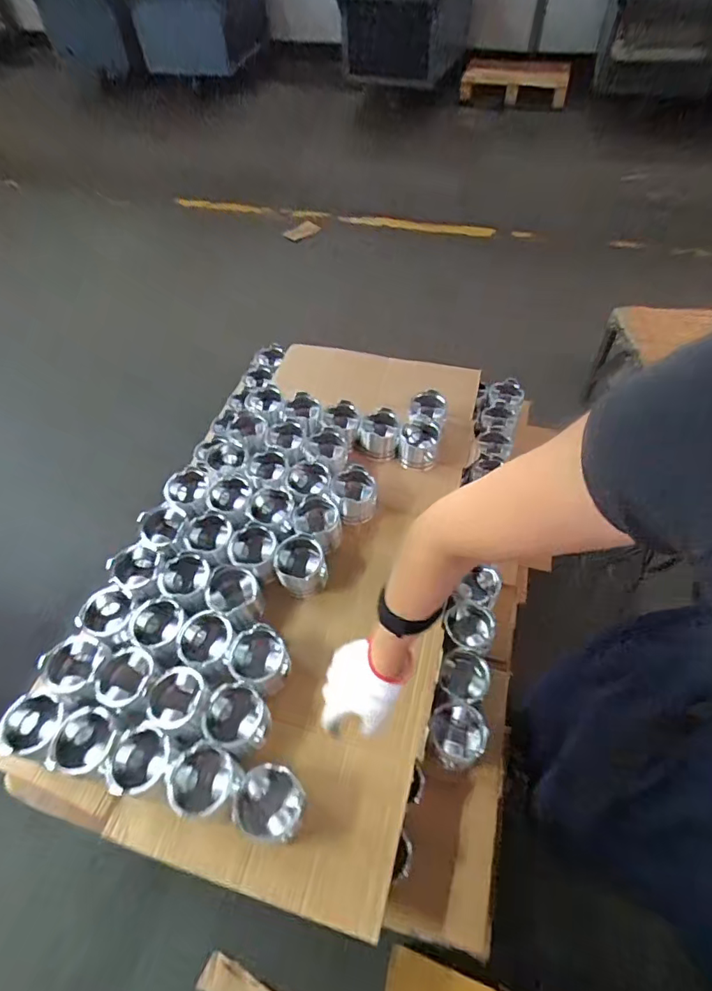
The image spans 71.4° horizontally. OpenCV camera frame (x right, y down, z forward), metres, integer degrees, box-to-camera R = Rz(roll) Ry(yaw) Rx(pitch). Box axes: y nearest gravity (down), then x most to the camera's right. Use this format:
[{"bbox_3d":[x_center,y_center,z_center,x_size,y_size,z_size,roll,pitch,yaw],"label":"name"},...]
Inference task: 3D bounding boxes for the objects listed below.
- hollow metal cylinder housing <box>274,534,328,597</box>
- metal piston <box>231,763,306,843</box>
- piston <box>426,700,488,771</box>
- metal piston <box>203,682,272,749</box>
[{"bbox_3d":[-0.106,0.130,0.939,0.090,0.073,0.099,-1,53,1],"label":"hollow metal cylinder housing"},{"bbox_3d":[-0.120,0.444,0.711,0.096,0.072,0.090,-1,53,1],"label":"metal piston"},{"bbox_3d":[0.170,0.408,0.846,0.092,0.093,0.091,-1,53,1],"label":"piston"},{"bbox_3d":[-0.187,0.353,0.782,0.094,0.075,0.087,-1,53,1],"label":"metal piston"}]

